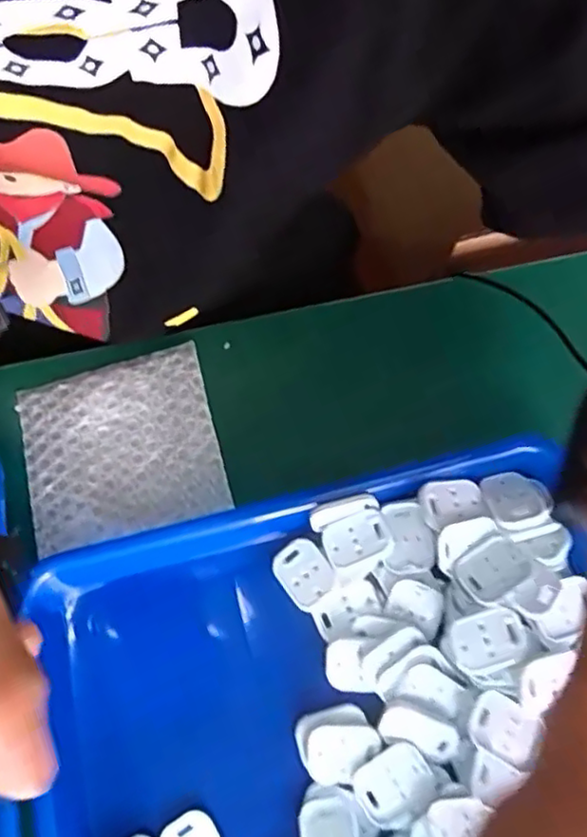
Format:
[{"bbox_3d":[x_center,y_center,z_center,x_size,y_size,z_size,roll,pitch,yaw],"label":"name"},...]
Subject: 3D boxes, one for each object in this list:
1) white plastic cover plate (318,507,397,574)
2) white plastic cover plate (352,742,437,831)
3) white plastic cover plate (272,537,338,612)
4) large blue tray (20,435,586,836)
[{"bbox_3d":[0.037,0.071,0.367,0.038,0.010,0.033,-22,73,-4],"label":"white plastic cover plate"},{"bbox_3d":[0.053,0.193,0.329,0.040,0.004,0.033,-34,75,-7],"label":"white plastic cover plate"},{"bbox_3d":[0.006,0.091,0.369,0.029,0.012,0.037,-38,75,-8],"label":"white plastic cover plate"},{"bbox_3d":[0.015,0.166,0.335,0.302,0.032,0.251,-11,71,-1],"label":"large blue tray"}]

